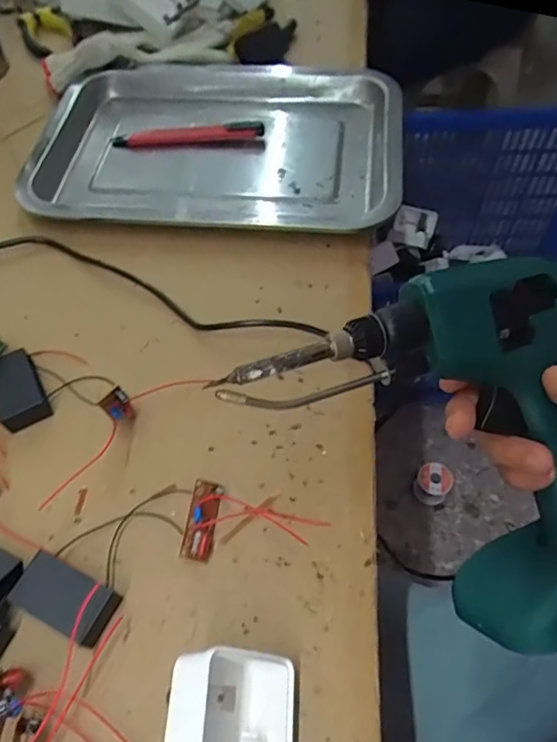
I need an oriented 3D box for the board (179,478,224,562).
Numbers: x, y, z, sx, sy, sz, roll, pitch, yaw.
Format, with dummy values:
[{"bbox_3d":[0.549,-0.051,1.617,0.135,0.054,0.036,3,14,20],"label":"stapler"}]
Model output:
[{"bbox_3d":[-0.042,0.081,0.301,0.015,0.011,0.043,6,59,7],"label":"board"}]

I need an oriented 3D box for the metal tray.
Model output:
[{"bbox_3d":[-0.050,-0.198,0.476,0.305,0.034,0.214,6,59,7],"label":"metal tray"}]

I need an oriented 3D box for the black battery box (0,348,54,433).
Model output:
[{"bbox_3d":[-0.167,0.012,0.349,0.032,0.020,0.050,-24,60,-12],"label":"black battery box"}]

